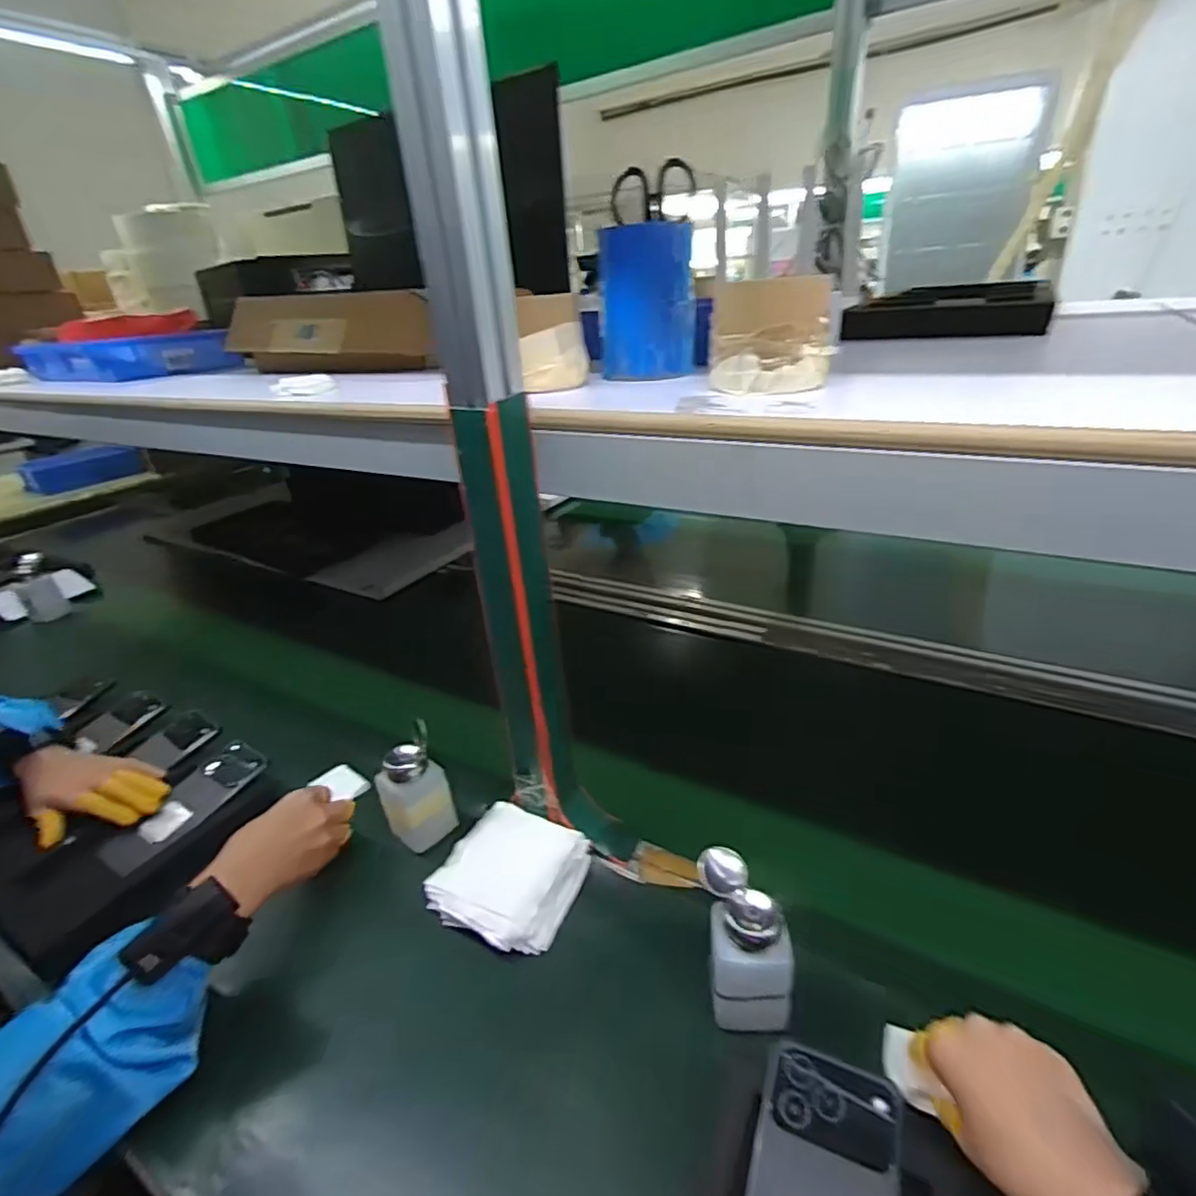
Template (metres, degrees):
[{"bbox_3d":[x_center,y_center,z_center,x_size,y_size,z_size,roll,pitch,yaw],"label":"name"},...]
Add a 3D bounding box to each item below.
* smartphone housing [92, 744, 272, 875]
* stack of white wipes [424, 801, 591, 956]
[{"bbox_3d":[-0.424,0.211,0.643,0.072,0.013,0.164,4,28,17],"label":"smartphone housing"},{"bbox_3d":[-0.079,0.247,0.558,0.117,0.036,0.123,8,29,23],"label":"stack of white wipes"}]

